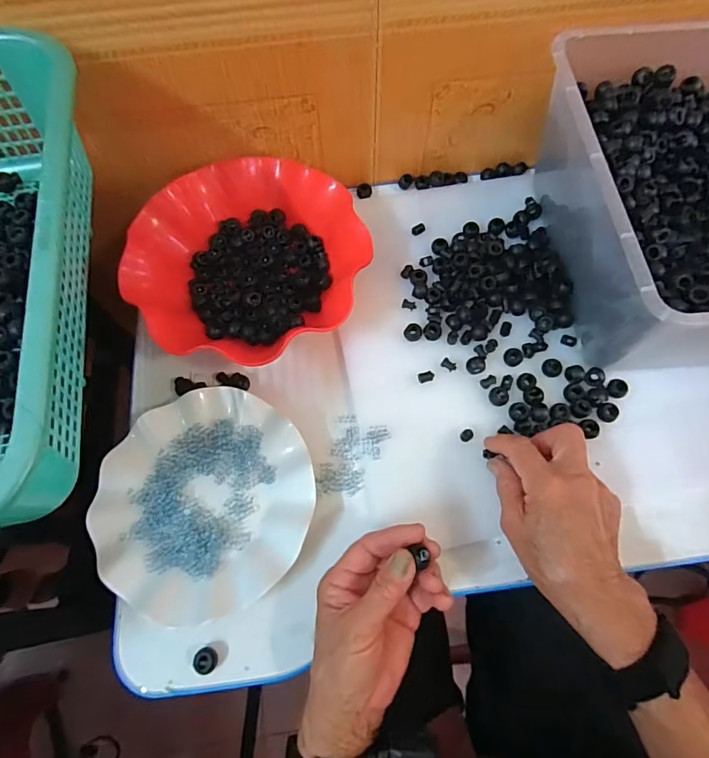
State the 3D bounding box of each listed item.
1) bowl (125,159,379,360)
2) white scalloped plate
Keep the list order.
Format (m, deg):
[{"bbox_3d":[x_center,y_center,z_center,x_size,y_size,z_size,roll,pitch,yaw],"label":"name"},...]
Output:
[{"bbox_3d":[-0.106,-0.121,0.448,0.217,0.057,0.198,0,68,1],"label":"bowl"},{"bbox_3d":[-0.126,0.098,0.376,0.178,0.027,0.177,0,68,1],"label":"white scalloped plate"}]

